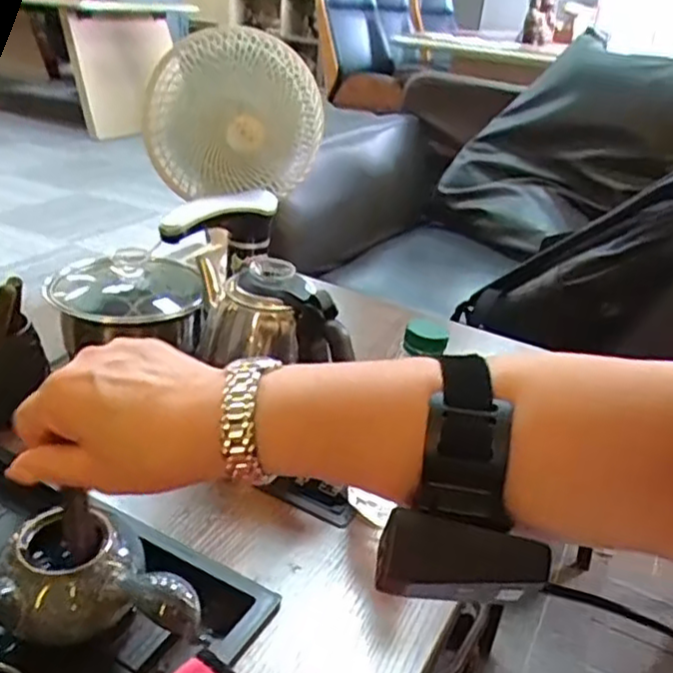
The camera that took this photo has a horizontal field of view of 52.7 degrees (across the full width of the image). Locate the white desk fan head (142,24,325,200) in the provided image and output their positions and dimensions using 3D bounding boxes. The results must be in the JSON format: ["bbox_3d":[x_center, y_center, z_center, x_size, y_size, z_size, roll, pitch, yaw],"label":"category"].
[{"bbox_3d":[-0.121,-0.258,0.797,0.193,0.172,0.105,-12,31,-29],"label":"white desk fan head"}]

